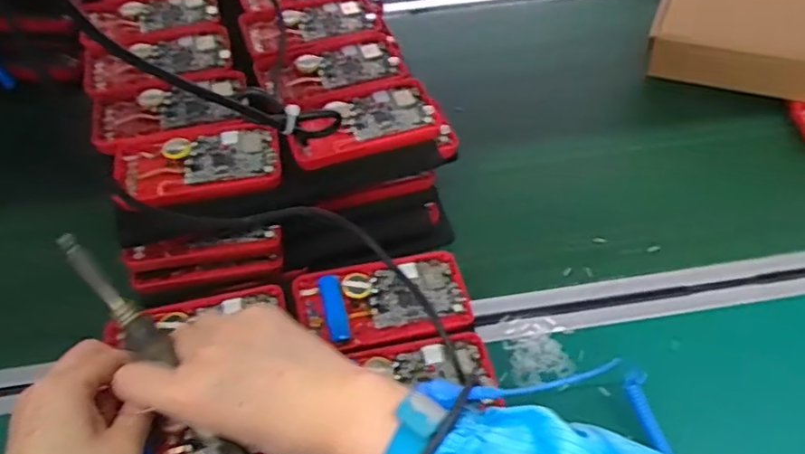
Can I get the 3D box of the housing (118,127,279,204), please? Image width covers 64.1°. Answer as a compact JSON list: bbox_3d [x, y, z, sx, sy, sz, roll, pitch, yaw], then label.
[{"bbox_3d":[-0.155,-0.048,0.496,0.123,0.027,0.053,-11,54,-7],"label":"housing"}]

